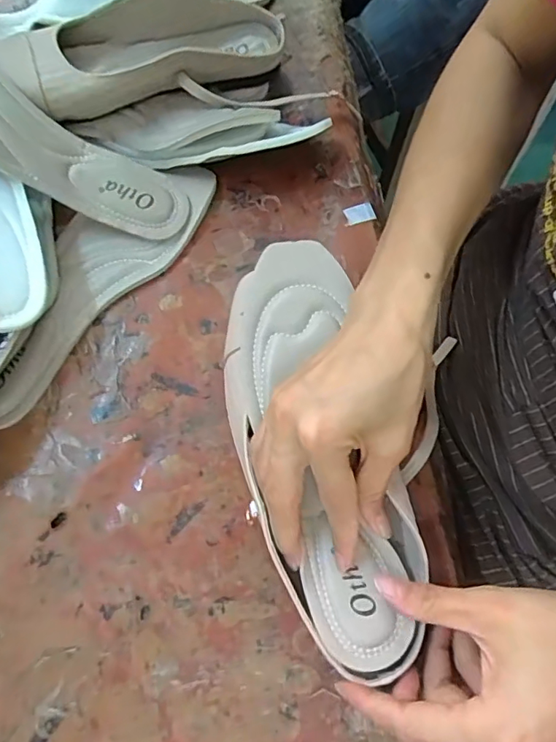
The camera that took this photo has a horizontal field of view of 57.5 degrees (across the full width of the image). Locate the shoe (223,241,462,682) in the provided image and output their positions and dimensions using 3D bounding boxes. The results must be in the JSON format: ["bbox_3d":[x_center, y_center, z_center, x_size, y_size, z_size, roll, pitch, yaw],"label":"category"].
[{"bbox_3d":[0.032,0.041,0.307,0.109,0.031,0.251,-13,74,-5],"label":"shoe"}]

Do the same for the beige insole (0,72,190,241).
[{"bbox_3d":[-0.180,-0.165,0.346,0.243,0.033,0.075,28,70,-20],"label":"beige insole"}]

